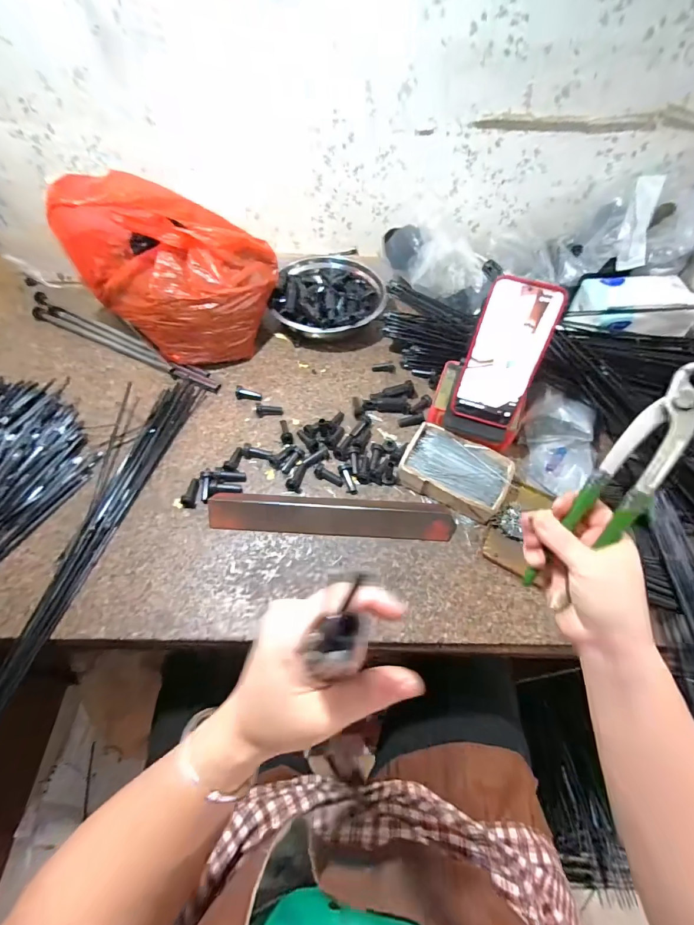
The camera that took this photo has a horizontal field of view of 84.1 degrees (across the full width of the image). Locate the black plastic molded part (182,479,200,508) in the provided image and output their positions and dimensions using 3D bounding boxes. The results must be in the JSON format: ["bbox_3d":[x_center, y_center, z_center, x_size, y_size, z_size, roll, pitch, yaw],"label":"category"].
[{"bbox_3d":[-0.196,0.037,0.482,0.018,0.015,0.038,2,55,1],"label":"black plastic molded part"}]

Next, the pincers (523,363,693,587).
[{"bbox_3d":[0.202,0.020,0.283,0.037,0.012,0.195,31,101,15],"label":"pincers"}]

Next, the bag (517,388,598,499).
[{"bbox_3d":[0.284,-0.032,0.516,0.087,0.049,0.137,6,57,1],"label":"bag"}]

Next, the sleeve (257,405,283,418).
[{"bbox_3d":[-0.114,-0.076,0.569,0.038,0.016,0.013,-4,59,-20],"label":"sleeve"}]

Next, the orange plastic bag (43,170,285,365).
[{"bbox_3d":[-0.260,-0.281,0.560,0.262,0.227,0.168,20,58,10],"label":"orange plastic bag"}]

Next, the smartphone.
[{"bbox_3d":[0.185,-0.124,0.452,0.081,0.161,0.008,18,28,8],"label":"smartphone"}]

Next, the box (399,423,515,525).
[{"bbox_3d":[0.139,0.010,0.495,0.128,0.031,0.092,24,58,16],"label":"box"}]

